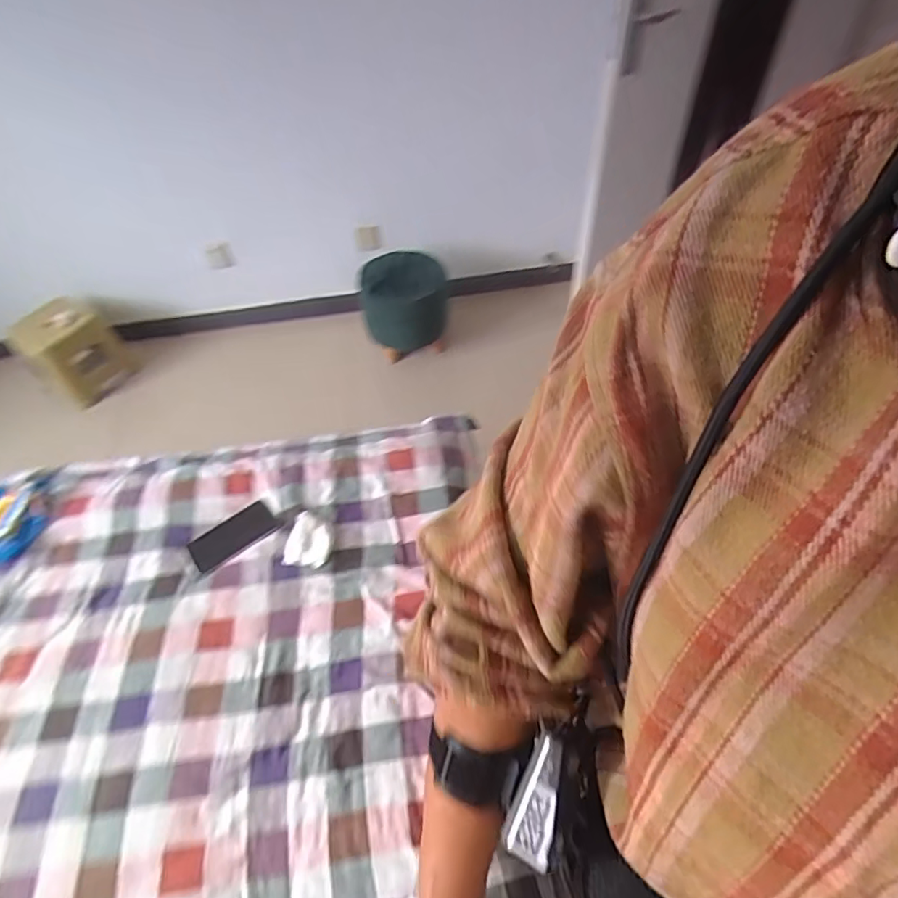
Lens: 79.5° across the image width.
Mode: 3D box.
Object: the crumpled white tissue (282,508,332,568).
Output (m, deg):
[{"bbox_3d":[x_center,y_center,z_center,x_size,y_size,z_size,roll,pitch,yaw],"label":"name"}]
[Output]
[{"bbox_3d":[-0.237,0.157,0.921,0.079,0.026,0.091,15,55,16],"label":"crumpled white tissue"}]

